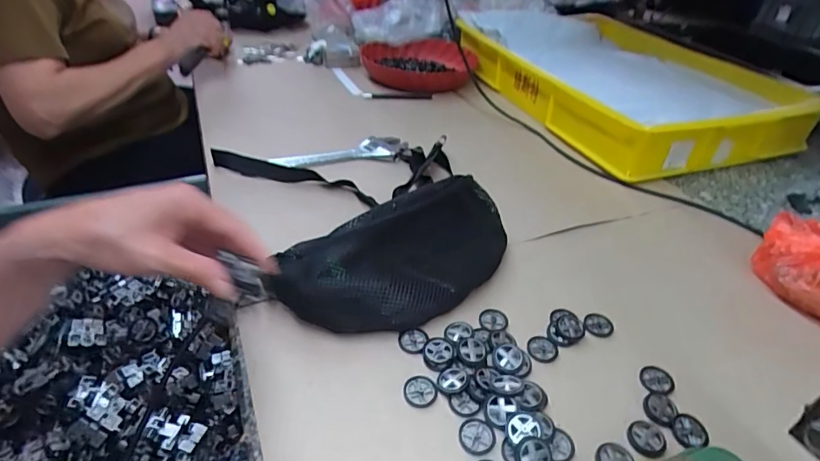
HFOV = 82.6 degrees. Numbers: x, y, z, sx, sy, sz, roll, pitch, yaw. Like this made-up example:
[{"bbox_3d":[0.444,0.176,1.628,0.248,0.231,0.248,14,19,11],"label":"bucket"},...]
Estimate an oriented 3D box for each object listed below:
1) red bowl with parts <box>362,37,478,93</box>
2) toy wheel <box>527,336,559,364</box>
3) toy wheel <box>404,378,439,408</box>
[{"bbox_3d":[0.021,-0.357,0.993,0.221,0.073,0.219,11,37,11],"label":"red bowl with parts"},{"bbox_3d":[0.123,0.109,0.431,0.027,0.004,0.027,2,36,-1],"label":"toy wheel"},{"bbox_3d":[0.009,0.134,0.387,0.027,0.006,0.025,2,36,-1],"label":"toy wheel"}]

